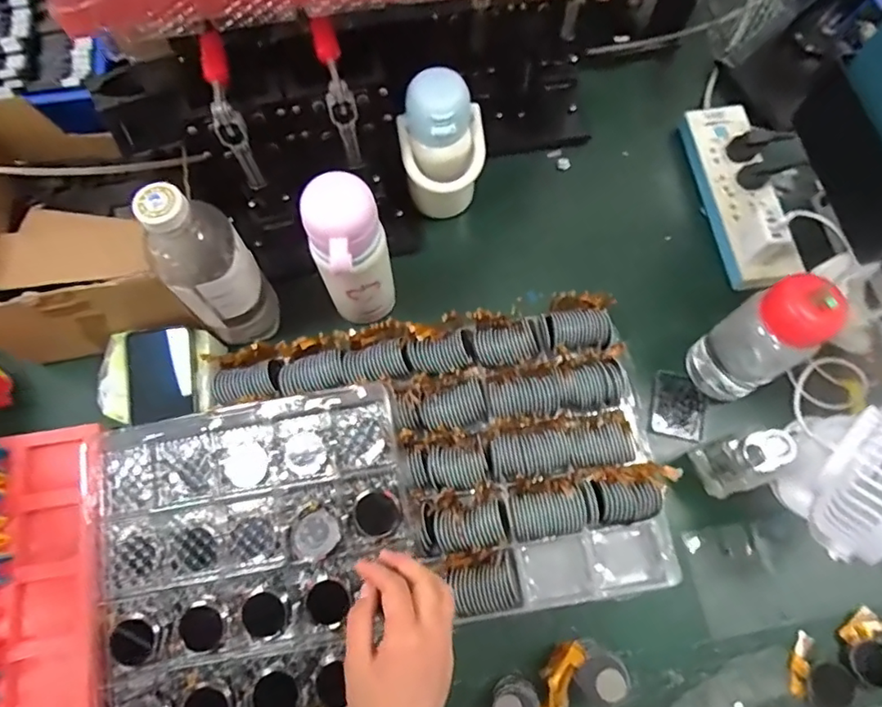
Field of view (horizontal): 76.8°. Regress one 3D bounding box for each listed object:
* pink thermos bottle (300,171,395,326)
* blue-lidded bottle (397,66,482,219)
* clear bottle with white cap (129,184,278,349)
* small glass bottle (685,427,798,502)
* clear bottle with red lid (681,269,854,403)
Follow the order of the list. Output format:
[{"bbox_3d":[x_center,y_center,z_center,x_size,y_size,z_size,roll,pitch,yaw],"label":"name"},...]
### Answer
[{"bbox_3d":[-0.090,-0.097,0.556,0.068,0.190,0.060,-22,73,-7],"label":"pink thermos bottle"},{"bbox_3d":[0.001,-0.219,0.621,0.091,0.169,0.073,1,72,1],"label":"blue-lidded bottle"},{"bbox_3d":[-0.222,-0.073,0.555,0.084,0.231,0.088,-42,76,-12],"label":"clear bottle with white cap"},{"bbox_3d":[0.297,0.108,0.549,0.042,0.113,0.060,-18,72,-5],"label":"small glass bottle"},{"bbox_3d":[0.320,-0.008,0.564,0.062,0.178,0.077,-27,73,-8],"label":"clear bottle with red lid"}]

